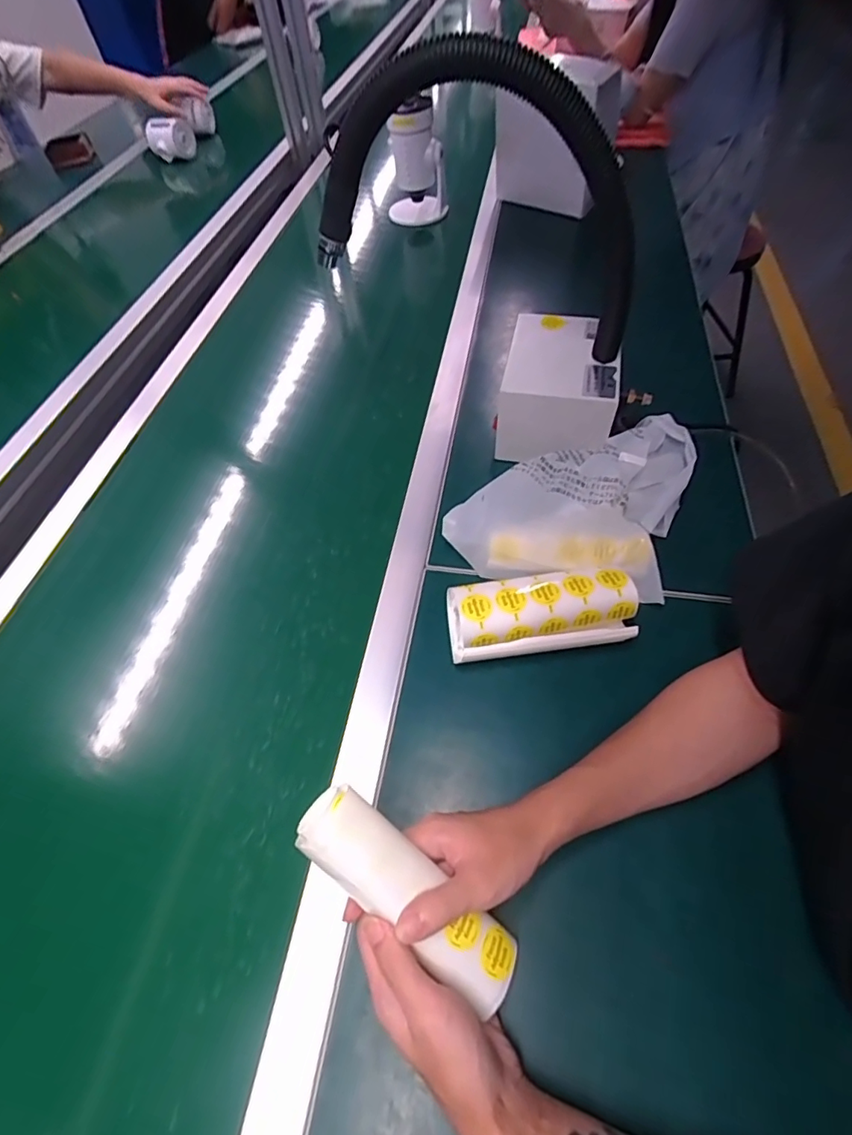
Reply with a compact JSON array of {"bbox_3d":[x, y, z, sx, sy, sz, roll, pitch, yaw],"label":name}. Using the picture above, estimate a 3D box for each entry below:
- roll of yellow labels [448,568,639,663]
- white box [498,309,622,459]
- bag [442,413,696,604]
[{"bbox_3d":[0.107,0.045,0.482,0.169,0.061,0.066,-7,54,0],"label":"roll of yellow labels"},{"bbox_3d":[0.163,-0.219,0.617,0.126,0.096,0.152,11,57,13],"label":"white box"},{"bbox_3d":[0.164,-0.087,0.562,0.218,0.050,0.234,15,58,16],"label":"bag"}]

